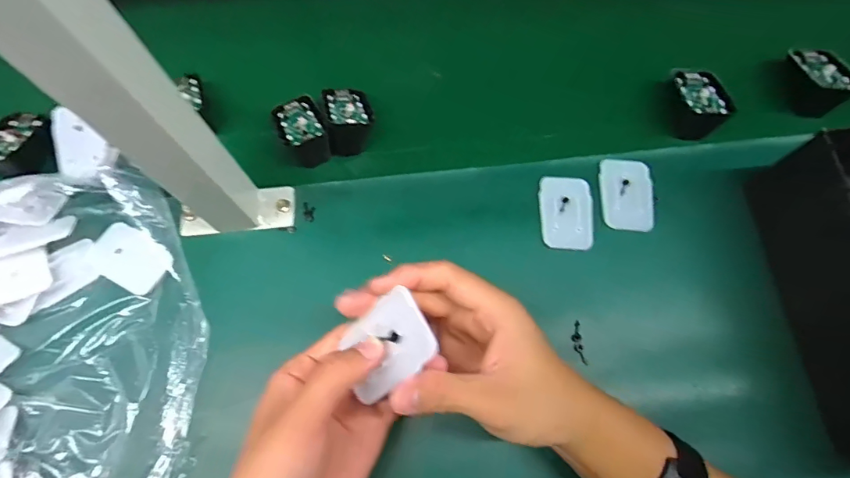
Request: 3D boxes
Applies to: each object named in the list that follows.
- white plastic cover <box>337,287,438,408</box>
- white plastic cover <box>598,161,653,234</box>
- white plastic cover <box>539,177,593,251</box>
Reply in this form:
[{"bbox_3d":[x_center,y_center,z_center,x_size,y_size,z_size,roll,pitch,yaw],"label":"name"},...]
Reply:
[{"bbox_3d":[-0.022,0.059,0.244,0.060,0.004,0.043,-43,69,24],"label":"white plastic cover"},{"bbox_3d":[0.183,-0.041,0.401,0.045,0.005,0.071,2,65,5],"label":"white plastic cover"},{"bbox_3d":[0.126,-0.025,0.395,0.045,0.006,0.070,4,71,2],"label":"white plastic cover"}]

